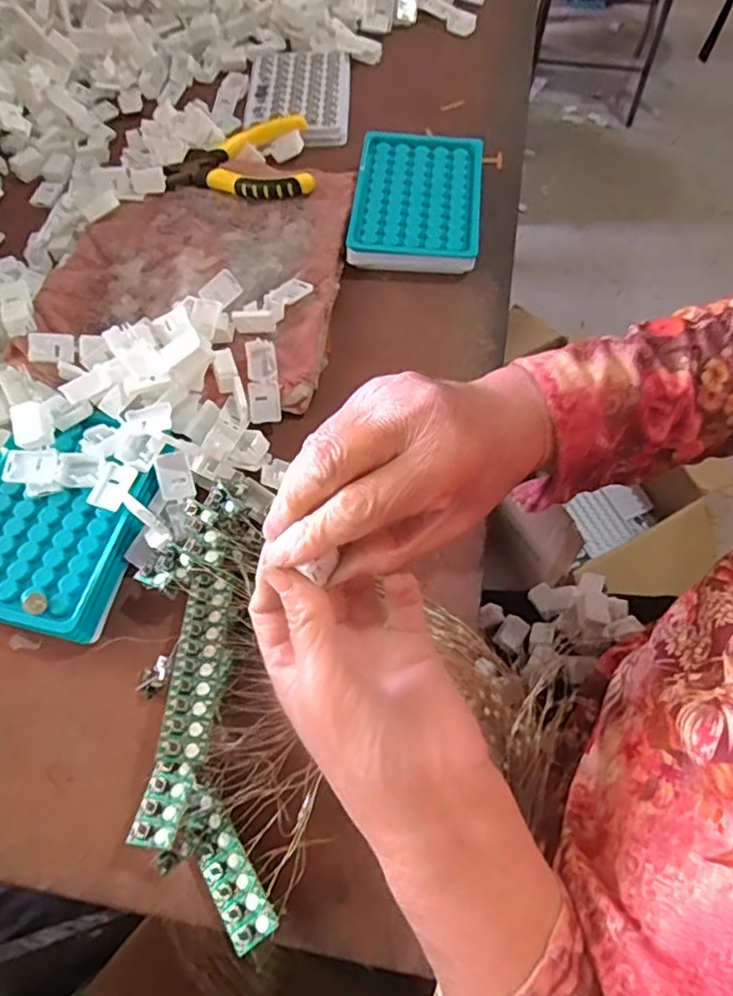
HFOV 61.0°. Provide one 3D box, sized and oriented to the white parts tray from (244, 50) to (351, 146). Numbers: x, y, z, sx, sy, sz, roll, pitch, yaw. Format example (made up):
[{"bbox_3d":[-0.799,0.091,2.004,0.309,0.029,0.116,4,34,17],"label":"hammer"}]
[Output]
[{"bbox_3d":[-0.062,-0.366,0.565,0.092,0.016,0.128,0,61,2],"label":"white parts tray"}]

